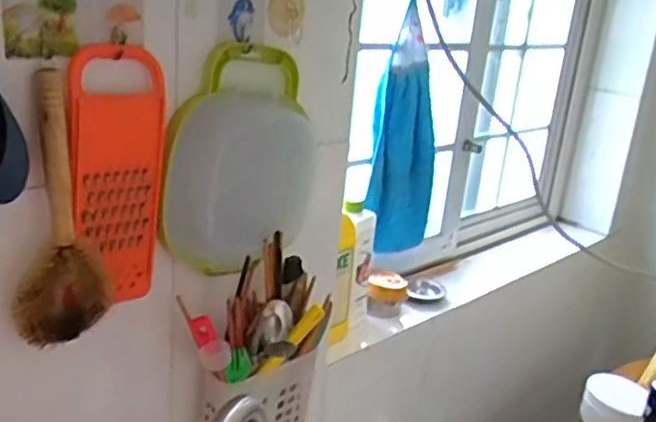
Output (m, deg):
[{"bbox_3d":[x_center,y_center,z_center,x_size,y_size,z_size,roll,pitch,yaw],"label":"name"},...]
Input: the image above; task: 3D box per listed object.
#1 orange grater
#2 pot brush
[{"bbox_3d":[-0.184,-0.027,0.593,0.024,0.230,0.084,18,23,32],"label":"orange grater"},{"bbox_3d":[-0.221,0.004,0.551,0.055,0.225,0.053,10,20,13],"label":"pot brush"}]

